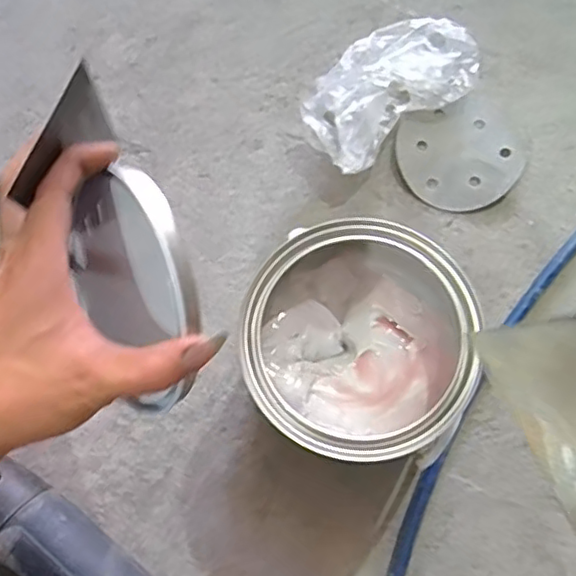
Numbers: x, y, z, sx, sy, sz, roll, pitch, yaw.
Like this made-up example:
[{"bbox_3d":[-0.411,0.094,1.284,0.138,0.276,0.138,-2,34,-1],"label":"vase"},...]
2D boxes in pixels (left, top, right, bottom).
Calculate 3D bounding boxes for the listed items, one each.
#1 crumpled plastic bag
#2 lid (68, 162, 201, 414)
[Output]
[{"bbox_3d":[0.092,-0.188,0.577,0.174,0.048,0.100,-37,76,-9],"label":"crumpled plastic bag"},{"bbox_3d":[-0.084,-0.001,0.343,0.016,0.115,0.126,-14,69,-35],"label":"lid"}]

